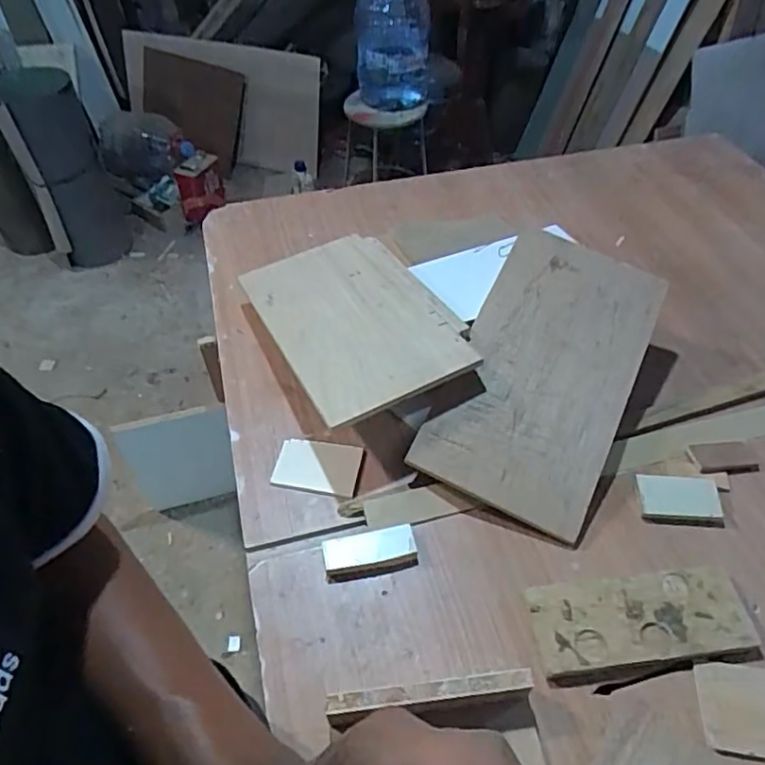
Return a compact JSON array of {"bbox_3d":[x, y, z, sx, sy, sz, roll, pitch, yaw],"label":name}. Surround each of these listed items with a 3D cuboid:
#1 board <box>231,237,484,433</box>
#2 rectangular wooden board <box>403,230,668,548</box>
[{"bbox_3d":[-0.046,-0.101,0.891,0.228,0.020,0.372,-25,48,-13],"label":"board"},{"bbox_3d":[0.224,-0.017,0.837,0.229,0.024,0.411,25,69,9],"label":"rectangular wooden board"}]

